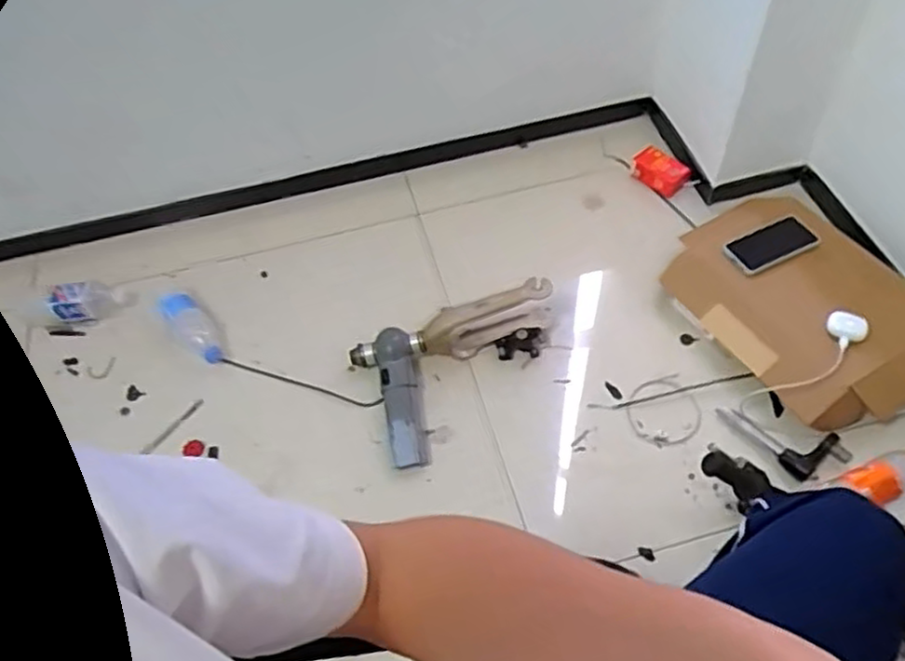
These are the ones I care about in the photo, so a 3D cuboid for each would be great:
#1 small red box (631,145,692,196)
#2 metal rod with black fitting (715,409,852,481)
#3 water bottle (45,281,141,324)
[{"bbox_3d":[0.442,-0.335,1.531,0.068,0.054,0.129,-36,59,-20],"label":"small red box"},{"bbox_3d":[0.533,0.163,1.160,0.093,0.024,0.186,-35,59,-20],"label":"metal rod with black fitting"},{"bbox_3d":[-0.672,-0.054,1.347,0.134,0.058,0.069,-14,54,-6],"label":"water bottle"}]

